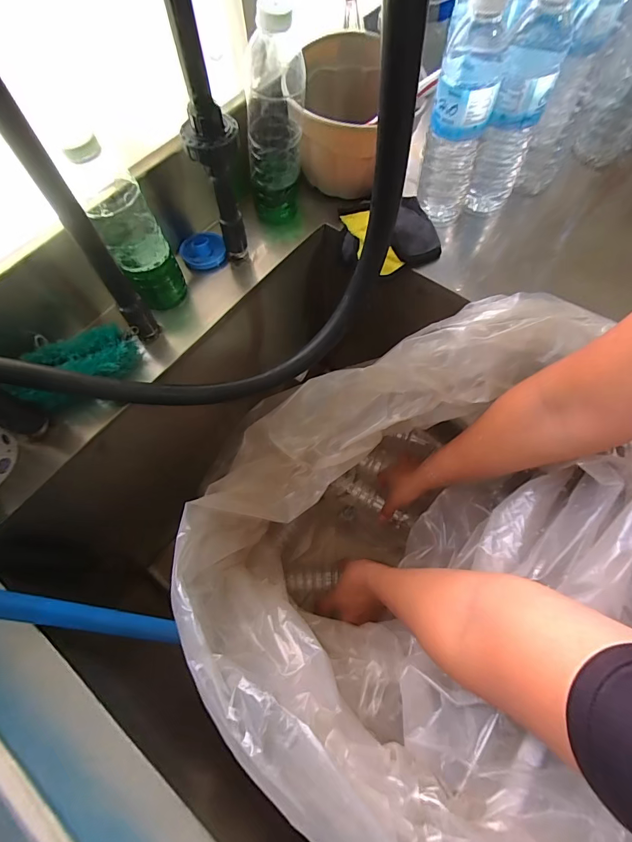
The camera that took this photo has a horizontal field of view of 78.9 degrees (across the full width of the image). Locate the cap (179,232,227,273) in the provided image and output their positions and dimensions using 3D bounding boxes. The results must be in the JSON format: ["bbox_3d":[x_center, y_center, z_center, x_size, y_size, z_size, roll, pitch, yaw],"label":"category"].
[{"bbox_3d":[-0.140,-0.214,0.482,0.055,0.024,0.046,-28,67,-10],"label":"cap"}]

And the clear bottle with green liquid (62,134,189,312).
[{"bbox_3d":[-0.187,-0.192,0.391,0.056,0.169,0.054,-25,66,-9],"label":"clear bottle with green liquid"}]

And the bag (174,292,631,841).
[{"bbox_3d":[0.110,0.115,0.475,0.420,0.434,0.470,38,72,18],"label":"bag"}]

